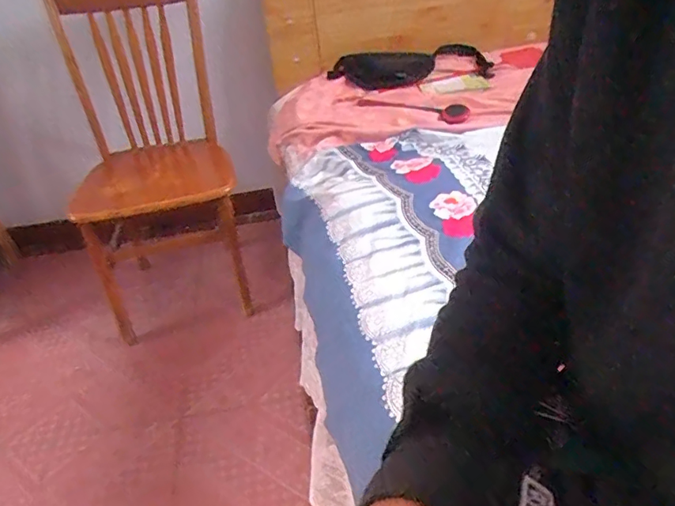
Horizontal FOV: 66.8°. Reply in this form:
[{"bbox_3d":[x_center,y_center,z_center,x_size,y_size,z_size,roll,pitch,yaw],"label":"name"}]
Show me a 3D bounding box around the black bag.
[{"bbox_3d":[0.212,-0.536,1.463,0.472,0.110,0.105,-13,35,-11],"label":"black bag"}]

